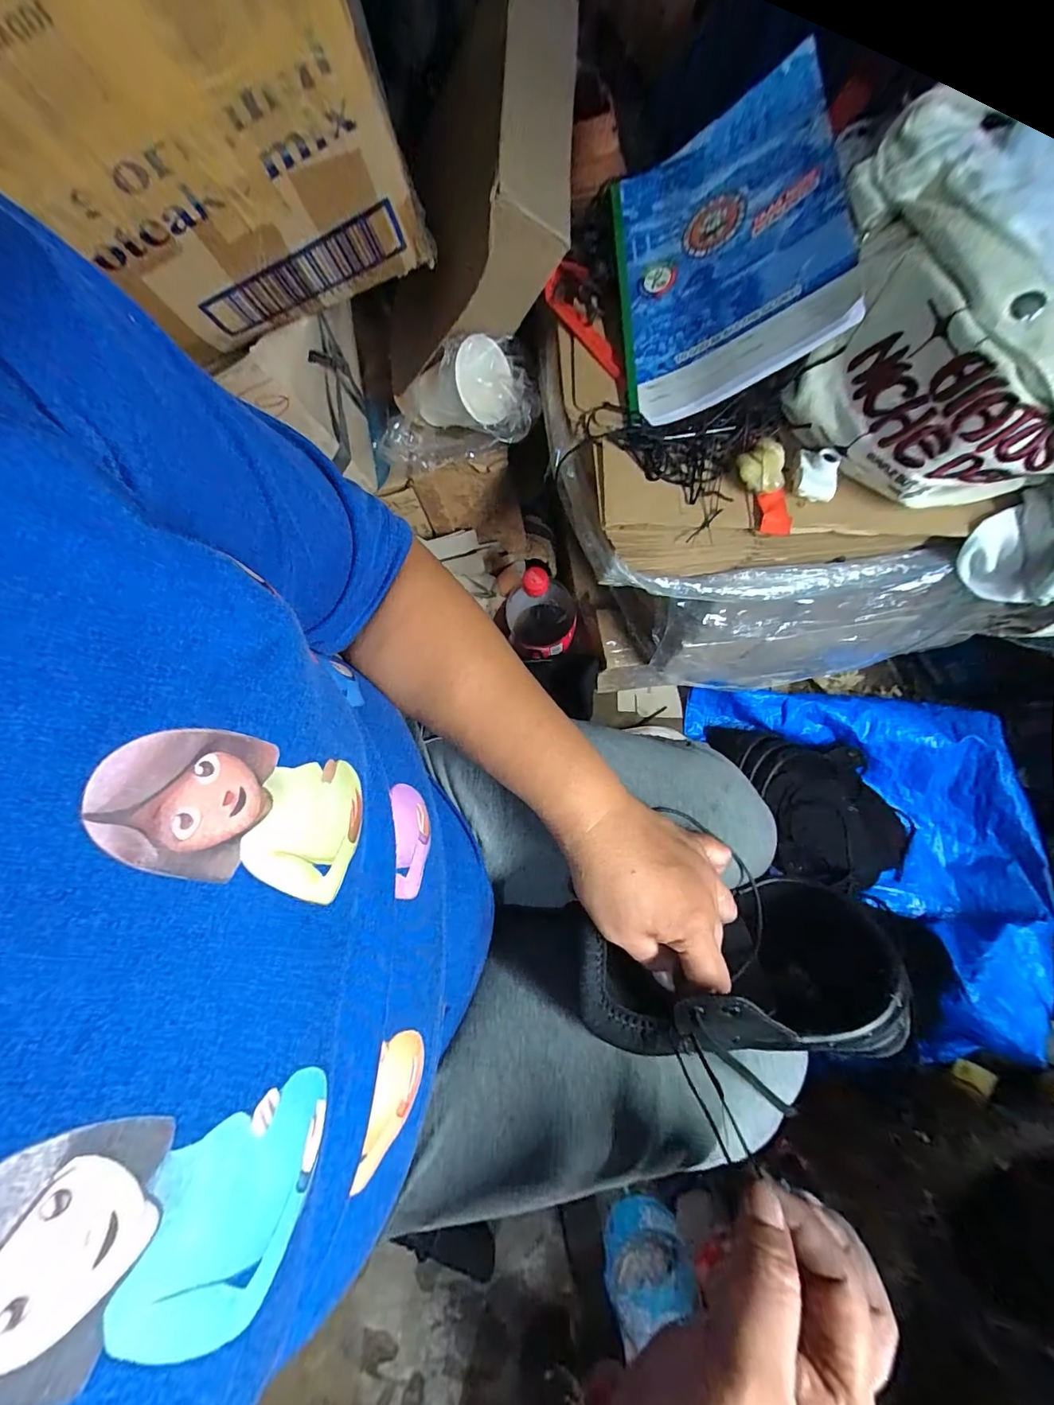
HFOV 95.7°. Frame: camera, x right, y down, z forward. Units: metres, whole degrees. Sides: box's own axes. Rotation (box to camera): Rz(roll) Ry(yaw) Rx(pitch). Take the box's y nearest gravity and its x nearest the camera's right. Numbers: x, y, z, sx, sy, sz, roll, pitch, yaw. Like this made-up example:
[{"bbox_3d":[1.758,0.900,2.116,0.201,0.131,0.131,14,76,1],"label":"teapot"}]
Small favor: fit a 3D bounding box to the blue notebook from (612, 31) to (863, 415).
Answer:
[{"bbox_3d":[0.152,-0.365,0.383,0.160,0.029,0.247,-9,80,34],"label":"blue notebook"}]

